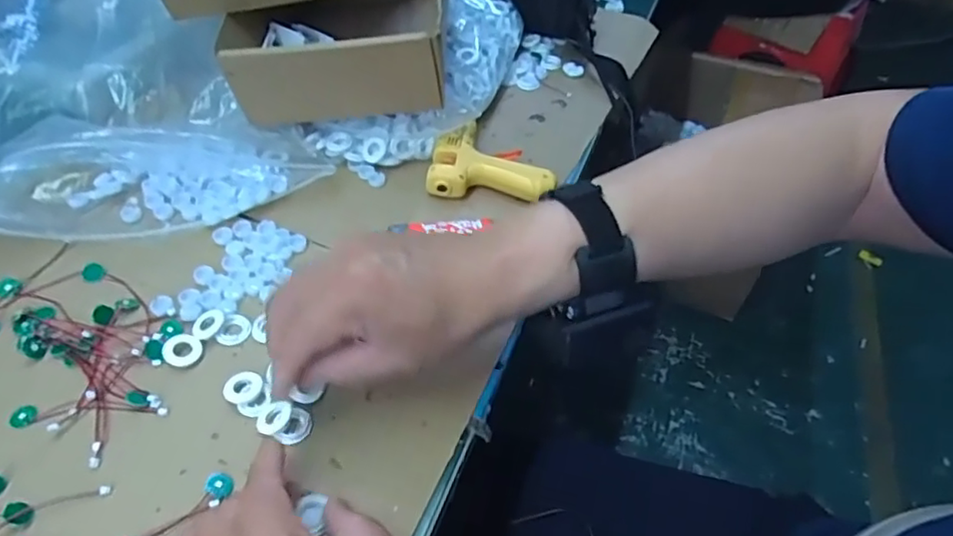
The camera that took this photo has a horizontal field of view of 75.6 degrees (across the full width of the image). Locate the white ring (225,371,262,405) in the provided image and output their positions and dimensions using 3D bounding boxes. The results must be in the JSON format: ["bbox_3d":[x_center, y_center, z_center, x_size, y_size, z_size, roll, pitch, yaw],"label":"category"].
[{"bbox_3d":[-0.145,0.074,0.383,0.022,0.006,0.025,3,49,0],"label":"white ring"}]

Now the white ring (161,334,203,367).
[{"bbox_3d":[-0.191,0.053,0.399,0.024,0.004,0.022,2,49,-2],"label":"white ring"}]

